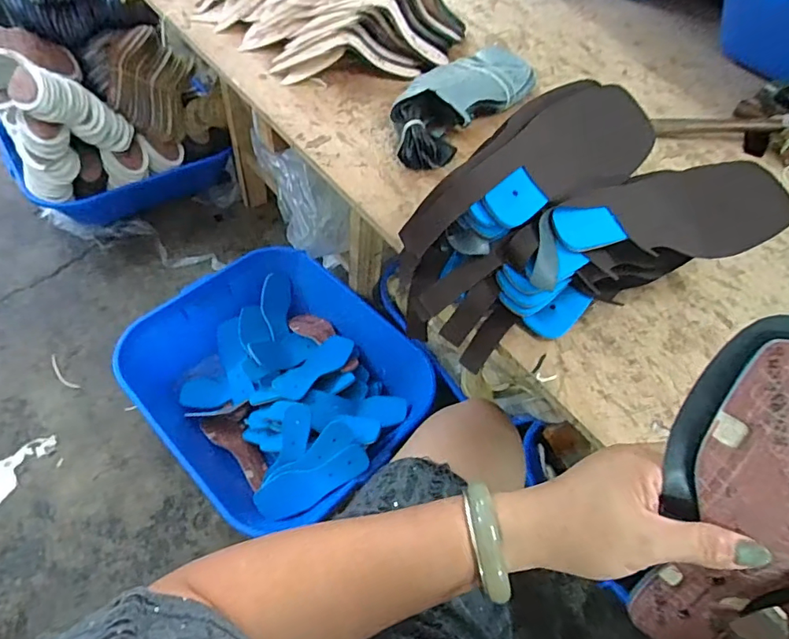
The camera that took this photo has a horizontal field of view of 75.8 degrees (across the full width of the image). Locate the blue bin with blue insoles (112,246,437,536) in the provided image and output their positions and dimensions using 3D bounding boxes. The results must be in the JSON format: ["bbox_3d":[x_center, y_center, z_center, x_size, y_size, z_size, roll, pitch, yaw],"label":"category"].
[{"bbox_3d":[-0.265,0.132,1.137,0.502,0.196,0.596,-37,65,-28],"label":"blue bin with blue insoles"}]

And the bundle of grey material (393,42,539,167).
[{"bbox_3d":[0.091,-0.312,0.718,0.112,0.049,0.297,35,58,19],"label":"bundle of grey material"}]

